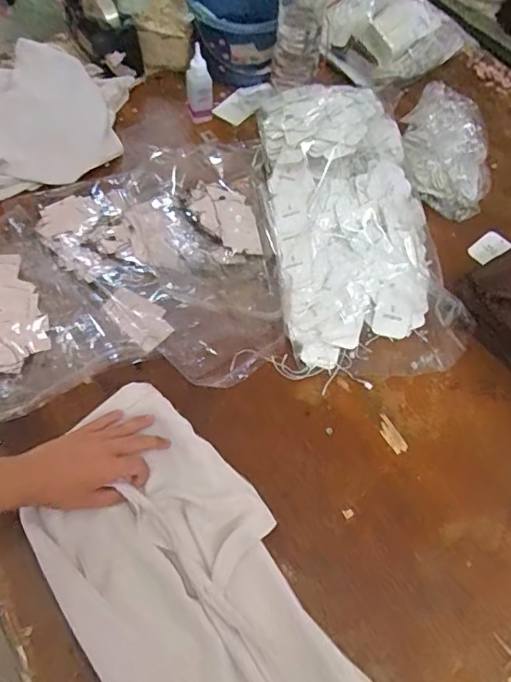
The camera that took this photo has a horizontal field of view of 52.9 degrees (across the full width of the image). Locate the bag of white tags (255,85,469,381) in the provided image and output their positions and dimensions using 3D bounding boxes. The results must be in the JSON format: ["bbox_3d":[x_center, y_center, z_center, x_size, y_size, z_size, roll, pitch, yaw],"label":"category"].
[{"bbox_3d":[0.138,-0.194,0.776,0.239,0.115,0.498,-7,62,-8],"label":"bag of white tags"}]

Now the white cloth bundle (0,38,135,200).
[{"bbox_3d":[-0.397,-0.393,0.874,0.379,0.061,0.317,-23,66,-16],"label":"white cloth bundle"}]

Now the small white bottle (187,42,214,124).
[{"bbox_3d":[-0.097,-0.437,0.887,0.046,0.120,0.028,0,61,-5],"label":"small white bottle"}]

